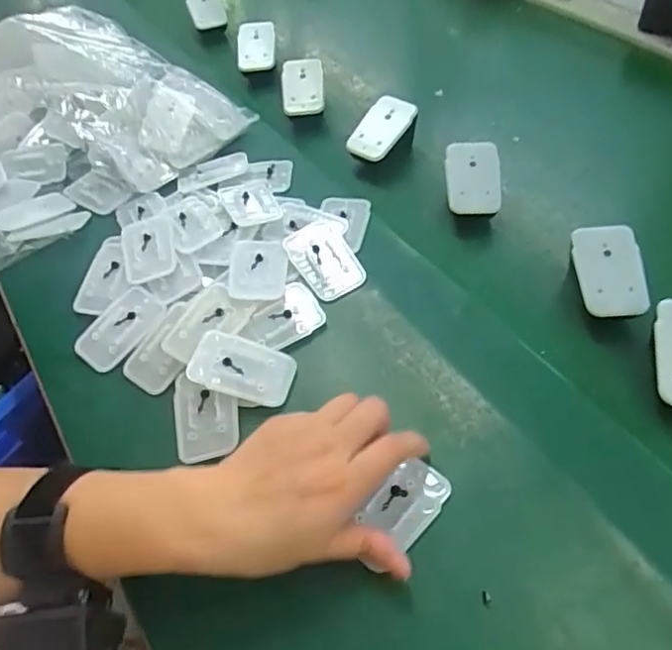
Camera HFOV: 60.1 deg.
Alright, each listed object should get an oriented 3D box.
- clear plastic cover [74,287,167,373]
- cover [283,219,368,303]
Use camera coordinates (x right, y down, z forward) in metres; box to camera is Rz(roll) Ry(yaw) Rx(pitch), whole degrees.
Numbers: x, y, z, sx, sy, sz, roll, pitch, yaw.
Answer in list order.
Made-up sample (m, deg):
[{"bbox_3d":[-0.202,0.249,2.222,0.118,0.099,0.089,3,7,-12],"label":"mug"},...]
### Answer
[{"bbox_3d":[-0.165,0.003,0.449,0.043,0.011,0.070,36,65,28],"label":"clear plastic cover"},{"bbox_3d":[-0.007,-0.053,0.473,0.048,0.014,0.071,-30,61,-16],"label":"cover"}]

